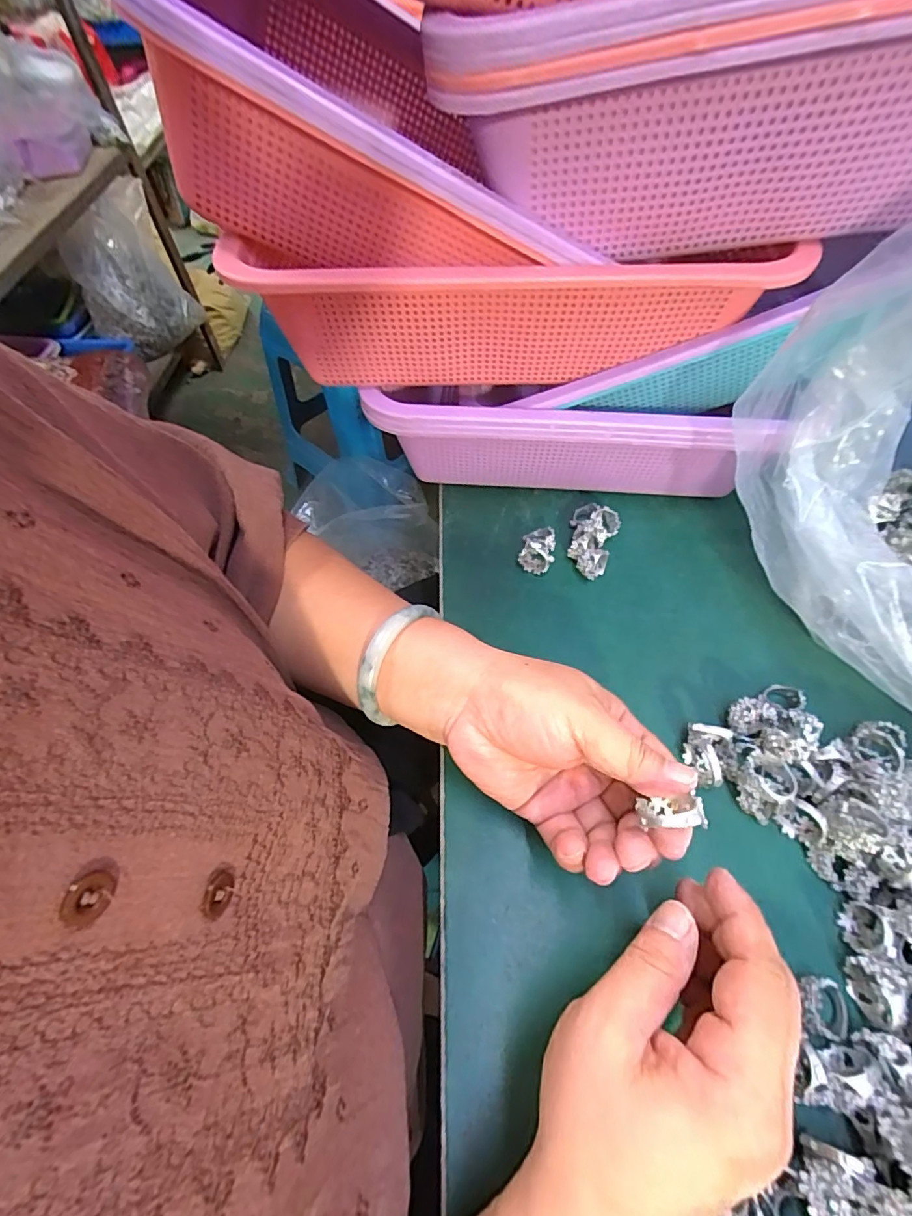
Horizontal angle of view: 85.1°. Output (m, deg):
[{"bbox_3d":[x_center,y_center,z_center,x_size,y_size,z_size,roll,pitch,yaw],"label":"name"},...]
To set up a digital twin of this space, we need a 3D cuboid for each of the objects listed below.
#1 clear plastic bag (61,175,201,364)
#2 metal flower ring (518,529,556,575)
[{"bbox_3d":[-0.862,-0.870,1.315,0.262,0.316,0.174,-29,62,-15],"label":"clear plastic bag"},{"bbox_3d":[0.058,-0.044,0.352,0.023,0.020,0.035,12,59,10],"label":"metal flower ring"}]

